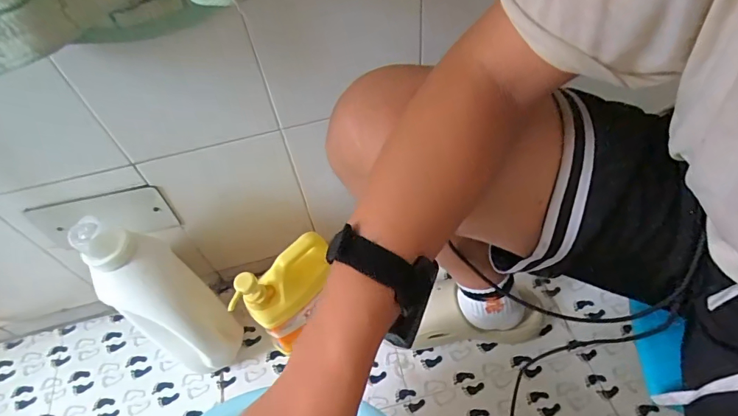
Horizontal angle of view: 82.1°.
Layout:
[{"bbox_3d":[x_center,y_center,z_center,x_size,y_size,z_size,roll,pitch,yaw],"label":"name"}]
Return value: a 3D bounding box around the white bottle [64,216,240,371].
[{"bbox_3d":[-0.275,0.120,0.578,0.080,0.286,0.107,8,50,41],"label":"white bottle"}]

